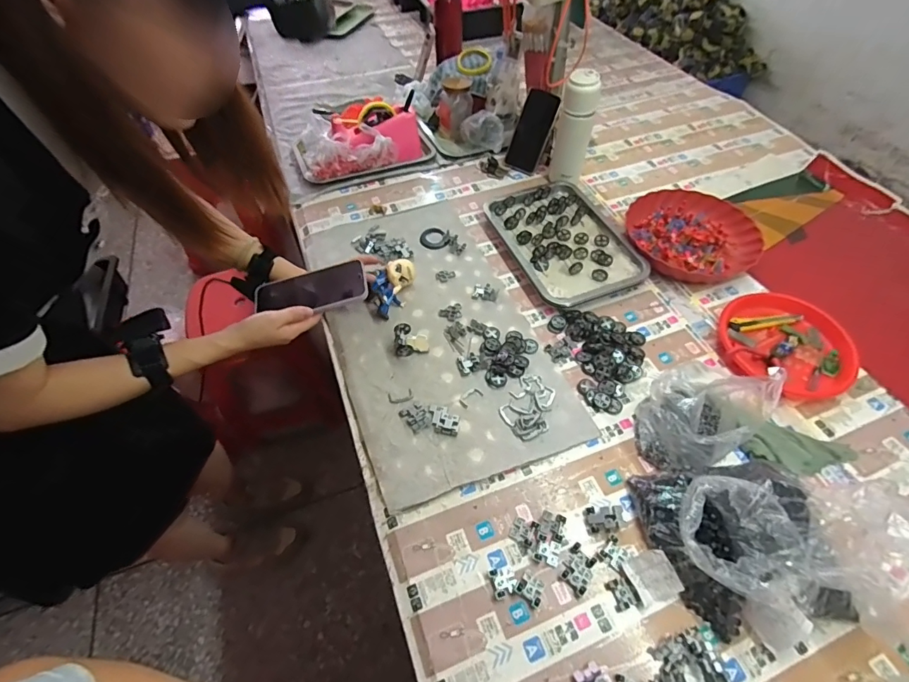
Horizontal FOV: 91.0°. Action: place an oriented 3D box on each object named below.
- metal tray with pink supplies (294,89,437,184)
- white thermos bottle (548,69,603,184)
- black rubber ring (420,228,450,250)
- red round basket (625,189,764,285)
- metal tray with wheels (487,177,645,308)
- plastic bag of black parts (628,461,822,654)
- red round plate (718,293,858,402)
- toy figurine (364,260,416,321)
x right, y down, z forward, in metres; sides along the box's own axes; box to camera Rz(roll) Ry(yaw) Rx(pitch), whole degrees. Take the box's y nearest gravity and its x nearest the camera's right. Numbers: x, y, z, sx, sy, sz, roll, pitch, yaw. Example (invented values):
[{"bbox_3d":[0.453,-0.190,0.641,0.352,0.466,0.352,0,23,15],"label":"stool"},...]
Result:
[{"bbox_3d":[-0.215,-0.474,1.032,0.302,0.104,0.189,-21,56,-15],"label":"metal tray with pink supplies"},{"bbox_3d":[0.240,-0.418,0.910,0.069,0.219,0.060,13,54,11],"label":"white thermos bottle"},{"bbox_3d":[-0.042,-0.206,0.901,0.054,0.004,0.063,-22,57,-16],"label":"black rubber ring"},{"bbox_3d":[0.452,-0.210,0.865,0.221,0.039,0.231,0,54,0],"label":"red round basket"},{"bbox_3d":[0.213,-0.202,0.871,0.208,0.030,0.310,-18,56,-13],"label":"metal tray with wheels"},{"bbox_3d":[0.330,0.234,0.523,0.187,0.073,0.185,-2,54,-1],"label":"plastic bag of black parts"},{"bbox_3d":[0.536,-0.004,0.733,0.190,0.031,0.192,0,54,0],"label":"red round plate"},{"bbox_3d":[-0.112,-0.096,0.786,0.058,0.039,0.108,17,55,12],"label":"toy figurine"}]

